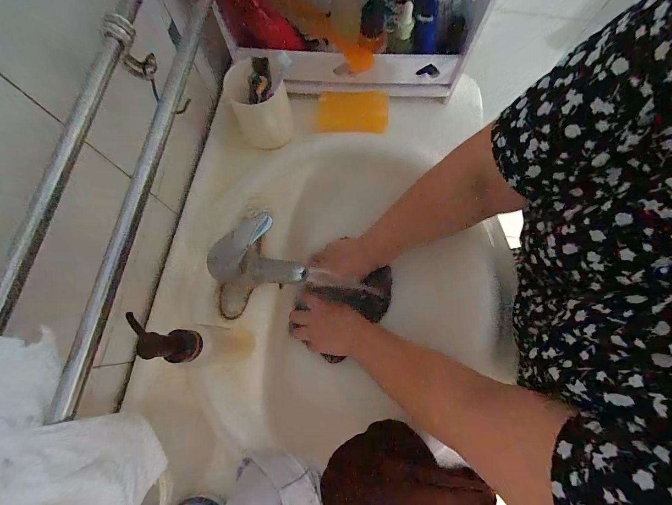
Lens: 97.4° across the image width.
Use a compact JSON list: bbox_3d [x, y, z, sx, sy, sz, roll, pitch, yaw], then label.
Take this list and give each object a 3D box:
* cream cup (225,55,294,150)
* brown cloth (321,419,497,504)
[{"bbox_3d":[-0.109,-0.214,0.433,0.079,0.080,0.086,0,74,0],"label":"cream cup"},{"bbox_3d":[0.070,0.261,0.323,0.153,0.051,0.112,40,78,10],"label":"brown cloth"}]

